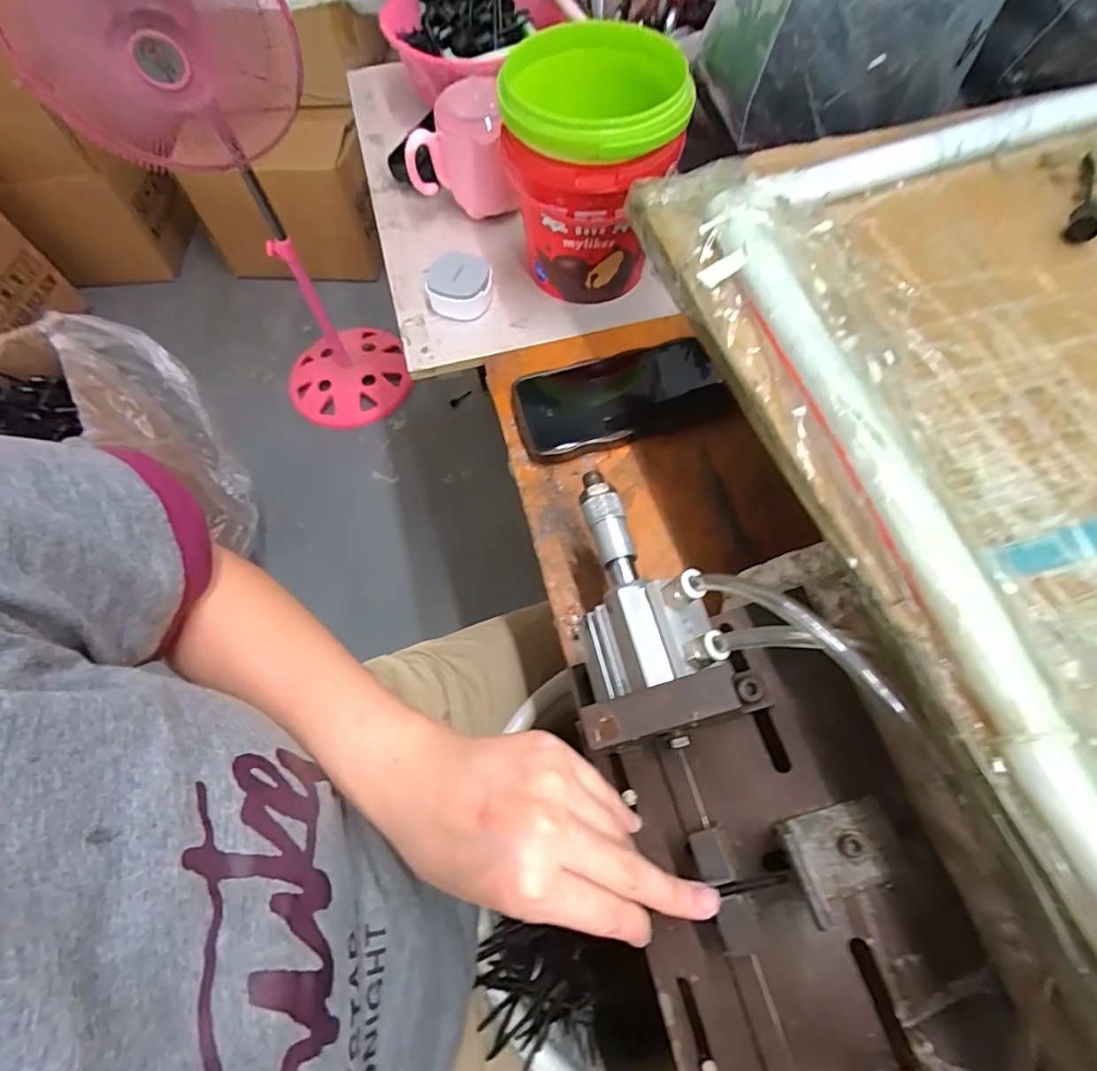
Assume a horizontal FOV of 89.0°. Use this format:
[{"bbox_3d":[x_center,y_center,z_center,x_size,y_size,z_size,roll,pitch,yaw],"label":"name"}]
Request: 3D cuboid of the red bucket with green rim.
[{"bbox_3d":[0.035,-0.291,0.453,0.125,0.150,0.132,-1,65,2],"label":"red bucket with green rim"}]

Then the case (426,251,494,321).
[{"bbox_3d":[-0.078,-0.224,0.497,0.055,0.029,0.053,-1,65,2],"label":"case"}]

